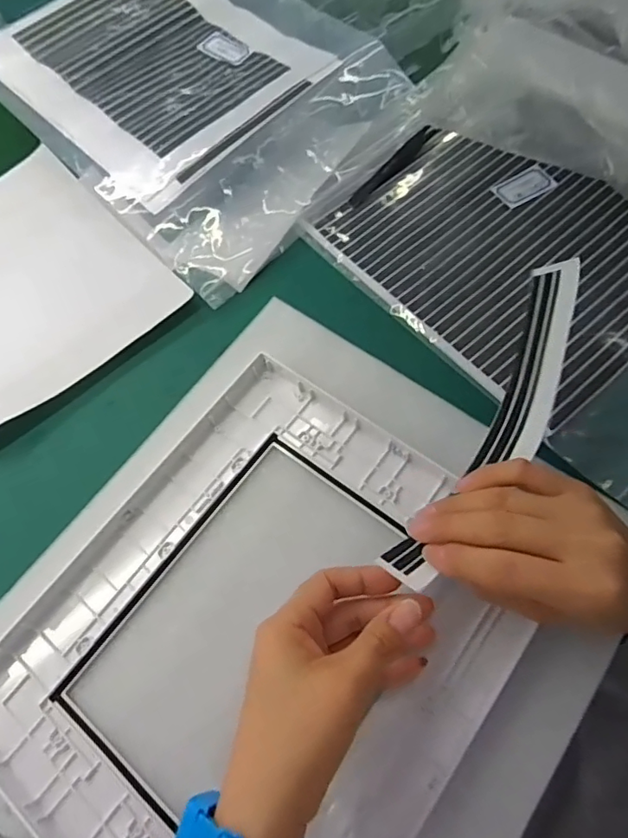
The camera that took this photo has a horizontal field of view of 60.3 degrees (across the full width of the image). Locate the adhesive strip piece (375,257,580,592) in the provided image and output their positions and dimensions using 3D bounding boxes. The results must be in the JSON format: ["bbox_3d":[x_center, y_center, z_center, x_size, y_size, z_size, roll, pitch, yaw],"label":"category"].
[{"bbox_3d":[0.112,0.004,0.324,0.048,0.041,0.214,28,80,16],"label":"adhesive strip piece"}]

